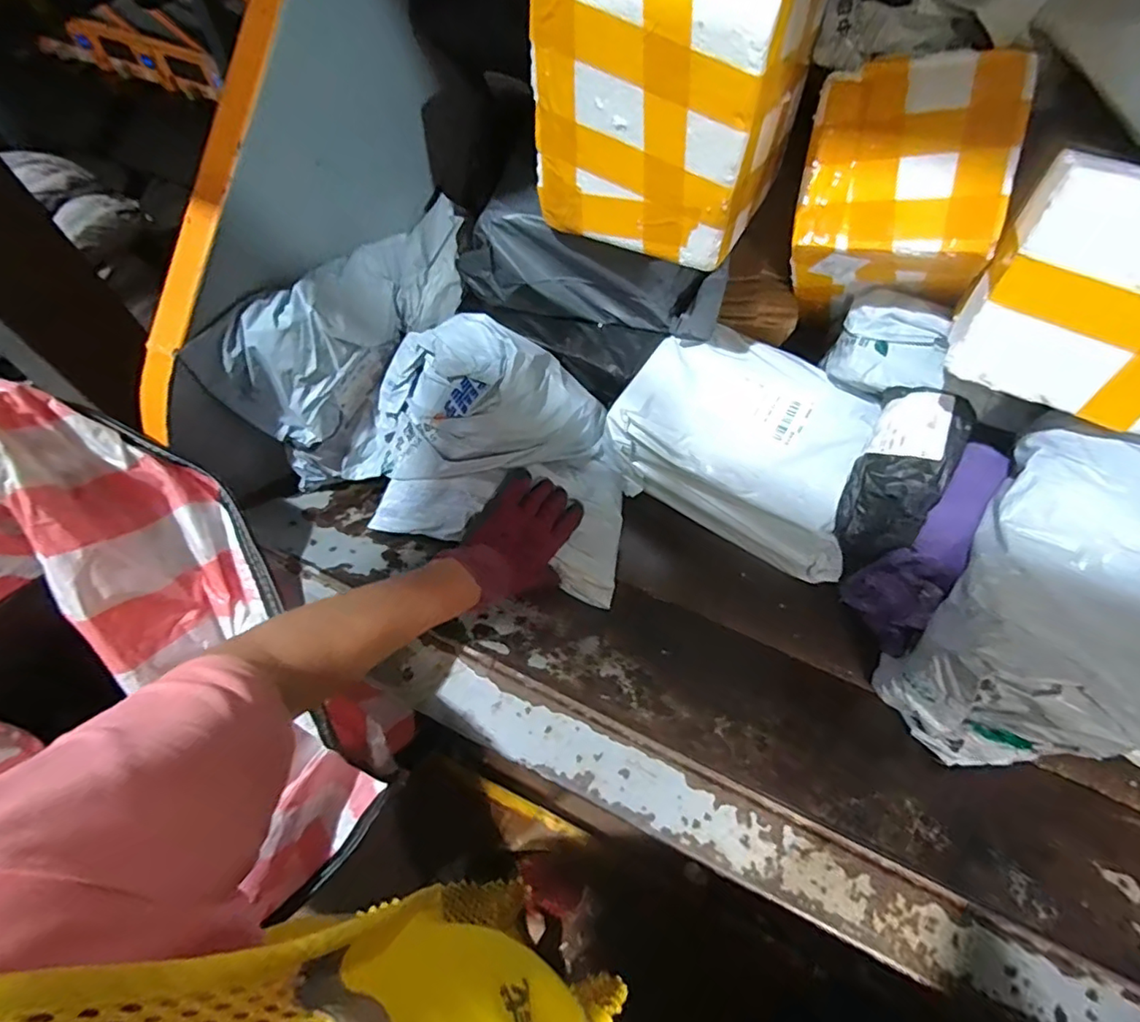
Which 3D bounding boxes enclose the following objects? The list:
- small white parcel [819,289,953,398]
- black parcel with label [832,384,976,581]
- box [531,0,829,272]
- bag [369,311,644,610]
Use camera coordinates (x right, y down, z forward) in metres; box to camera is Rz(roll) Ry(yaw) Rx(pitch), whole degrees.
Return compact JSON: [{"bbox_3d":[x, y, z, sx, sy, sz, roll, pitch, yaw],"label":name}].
[{"bbox_3d":[0.349,-0.173,0.620,0.113,0.080,0.073,21,63,10],"label":"small white parcel"},{"bbox_3d":[0.338,-0.035,0.584,0.089,0.083,0.189,25,93,12],"label":"black parcel with label"},{"bbox_3d":[0.099,-0.390,0.524,0.197,0.204,0.198,23,63,12],"label":"box"},{"bbox_3d":[-0.069,-0.070,0.624,0.286,0.161,0.222,14,62,7],"label":"bag"}]

